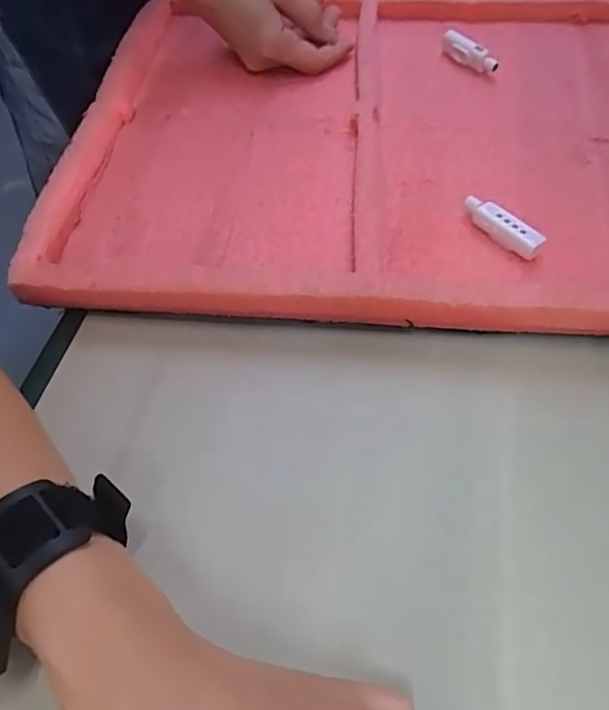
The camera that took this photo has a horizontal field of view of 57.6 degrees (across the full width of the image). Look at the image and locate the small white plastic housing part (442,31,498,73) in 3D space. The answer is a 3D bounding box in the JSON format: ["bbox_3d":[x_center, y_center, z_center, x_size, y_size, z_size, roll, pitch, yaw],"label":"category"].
[{"bbox_3d":[0.140,-0.258,0.470,0.019,0.014,0.060,-25,59,-15],"label":"small white plastic housing part"}]

